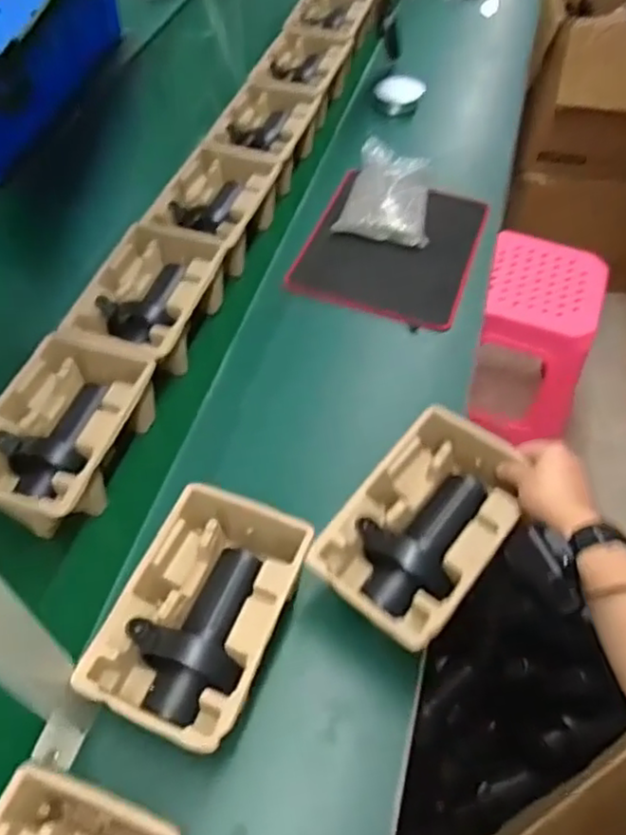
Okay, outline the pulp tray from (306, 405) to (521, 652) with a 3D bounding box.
[{"bbox_3d":[0.111,0.111,0.667,0.145,0.075,0.227,37,60,21],"label":"pulp tray"}]

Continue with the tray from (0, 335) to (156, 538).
[{"bbox_3d":[-0.298,0.022,0.785,0.153,0.097,0.233,17,55,8],"label":"tray"}]

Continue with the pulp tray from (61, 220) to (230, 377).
[{"bbox_3d":[-0.224,-0.155,0.909,0.150,0.100,0.229,17,55,9],"label":"pulp tray"}]

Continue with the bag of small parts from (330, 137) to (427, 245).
[{"bbox_3d":[0.124,-0.403,1.131,0.155,0.057,0.225,5,54,0],"label":"bag of small parts"}]

